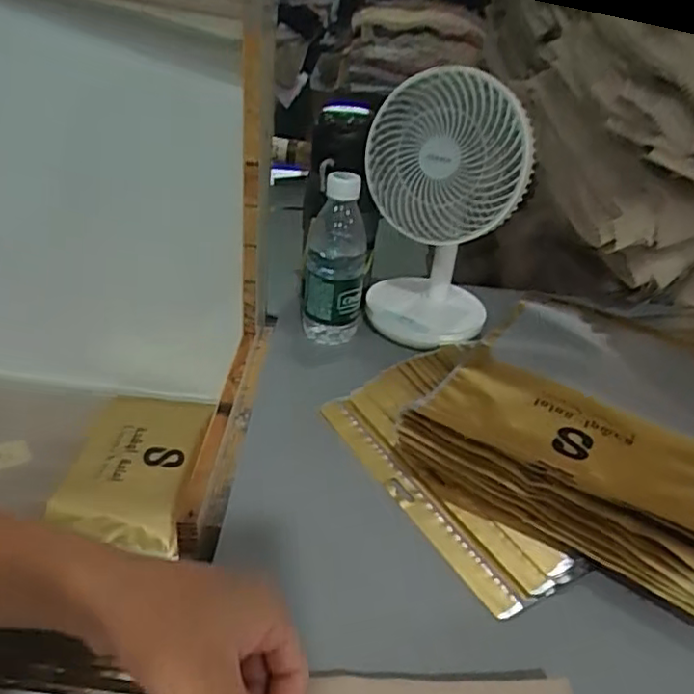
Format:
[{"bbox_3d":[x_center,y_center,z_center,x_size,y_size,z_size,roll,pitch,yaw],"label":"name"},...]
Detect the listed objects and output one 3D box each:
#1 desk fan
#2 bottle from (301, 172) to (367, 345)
[{"bbox_3d":[0.093,-0.135,0.653,0.150,0.255,0.115,6,32,1],"label":"desk fan"},{"bbox_3d":[-0.012,-0.095,0.653,0.061,0.161,0.062,1,32,-8],"label":"bottle"}]

